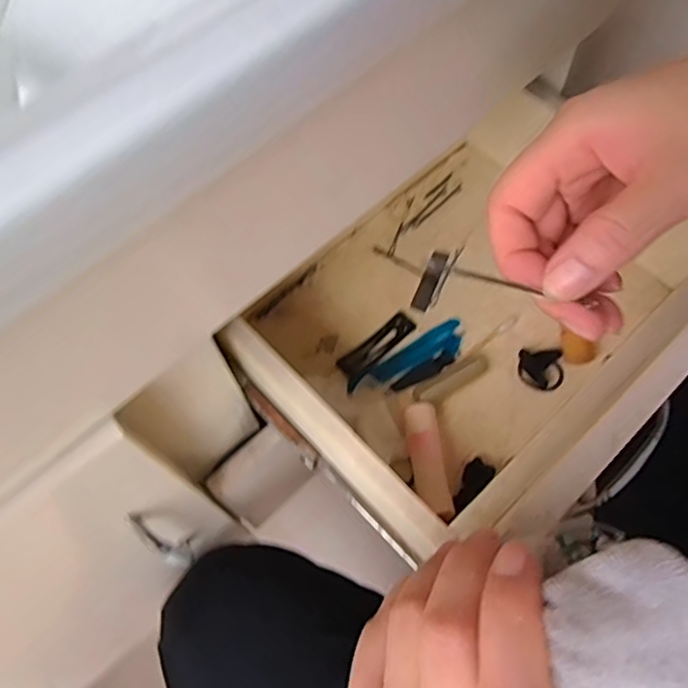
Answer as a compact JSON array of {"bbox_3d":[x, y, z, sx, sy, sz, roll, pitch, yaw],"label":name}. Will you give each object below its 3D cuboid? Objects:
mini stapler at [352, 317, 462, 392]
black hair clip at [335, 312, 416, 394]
[{"bbox_3d":[0.049,0.013,0.429,0.095,0.014,0.031,-30,67,-12],"label":"mini stapler"},{"bbox_3d":[0.024,0.002,0.433,0.071,0.011,0.019,-42,70,-17],"label":"black hair clip"}]

